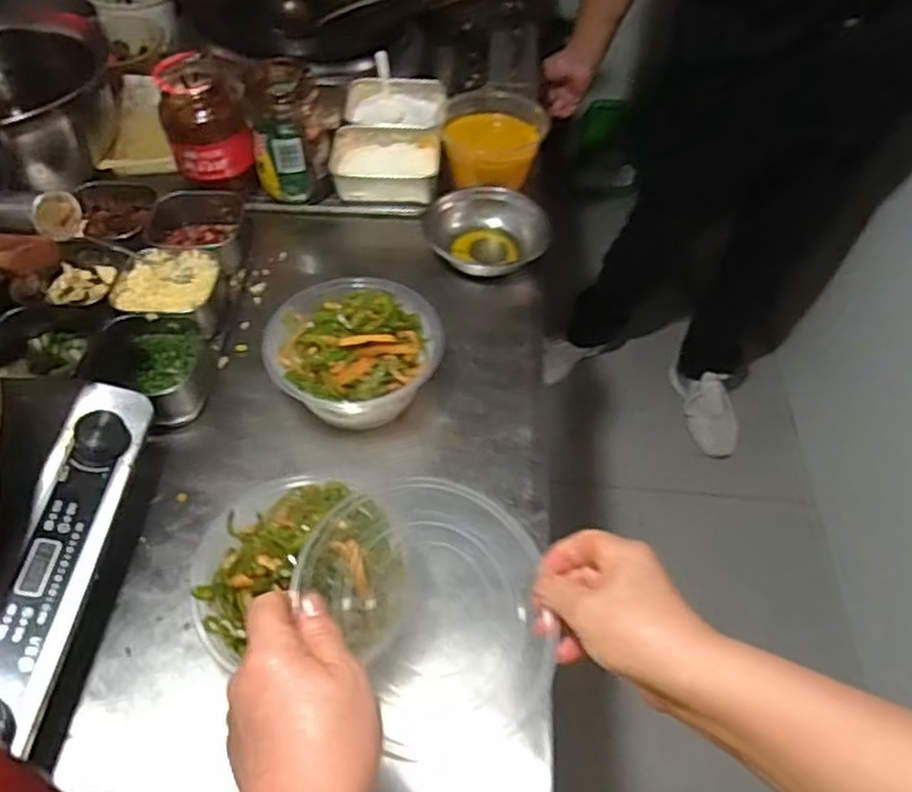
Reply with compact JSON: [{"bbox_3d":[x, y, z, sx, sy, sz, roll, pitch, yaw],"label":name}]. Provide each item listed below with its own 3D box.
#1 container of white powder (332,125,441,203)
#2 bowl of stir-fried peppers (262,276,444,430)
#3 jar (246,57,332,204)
[{"bbox_3d":[-0.087,-0.293,0.883,0.135,0.043,0.109,2,52,-1],"label":"container of white powder"},{"bbox_3d":[-0.096,-0.046,0.671,0.158,0.085,0.144,1,52,-1],"label":"bowl of stir-fried peppers"},{"bbox_3d":[-0.202,-0.315,0.839,0.086,0.132,0.083,1,52,-1],"label":"jar"}]

